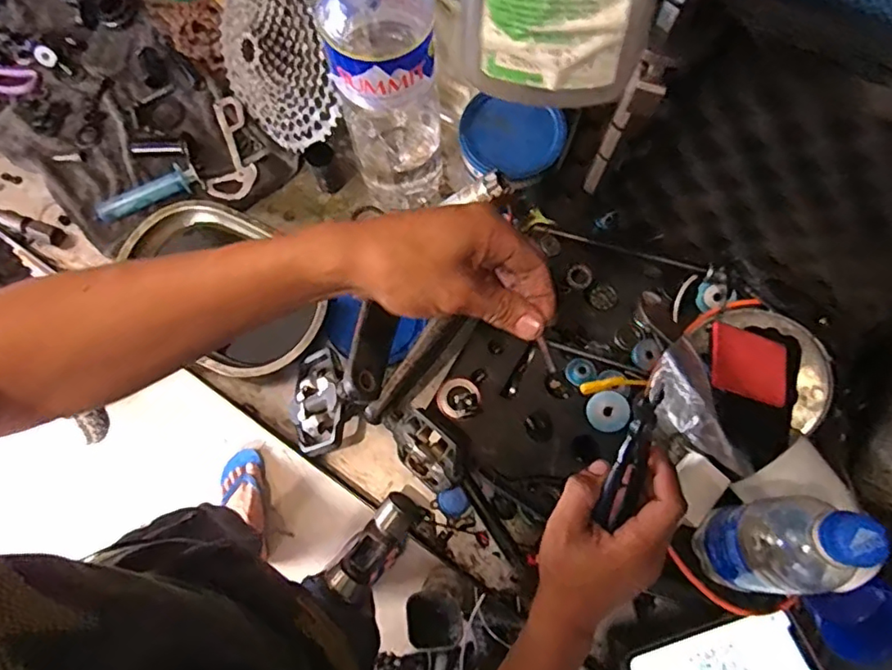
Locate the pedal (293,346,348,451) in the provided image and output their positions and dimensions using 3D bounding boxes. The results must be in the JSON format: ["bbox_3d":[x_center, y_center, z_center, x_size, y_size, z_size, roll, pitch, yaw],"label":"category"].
[{"bbox_3d":[-0.123,0.064,0.543,0.078,0.024,0.094,-4,86,37],"label":"pedal"}]

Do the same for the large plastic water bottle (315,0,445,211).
[{"bbox_3d":[-0.049,-0.222,0.489,0.093,0.294,0.097,-12,75,-3],"label":"large plastic water bottle"}]

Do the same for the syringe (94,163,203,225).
[{"bbox_3d":[-0.328,-0.154,0.621,0.113,0.021,0.031,-30,77,-7],"label":"syringe"}]

